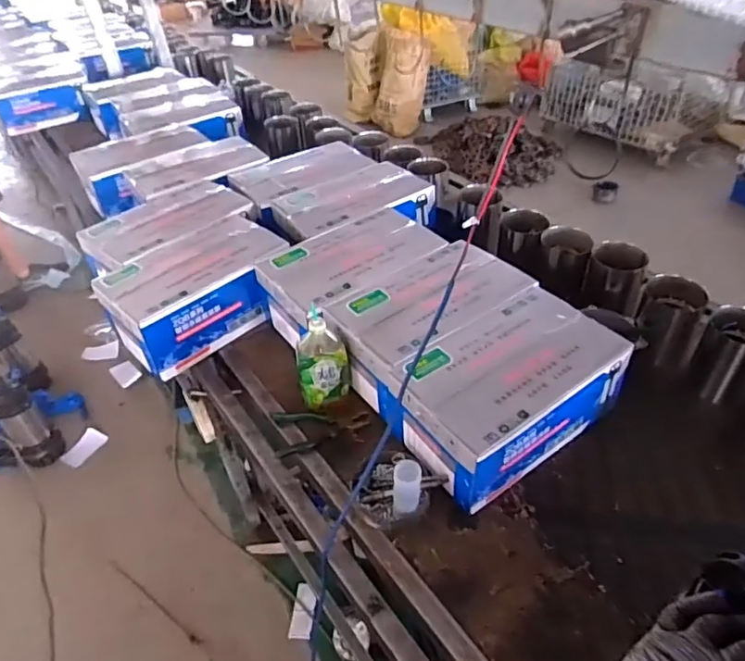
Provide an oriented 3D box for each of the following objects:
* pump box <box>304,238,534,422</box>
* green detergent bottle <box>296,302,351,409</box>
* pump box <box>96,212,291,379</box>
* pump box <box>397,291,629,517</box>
[{"bbox_3d":[0.120,-0.019,1.225,0.415,0.159,0.253,-28,47,-26],"label":"pump box"},{"bbox_3d":[-0.102,0.067,1.120,0.102,0.205,0.072,-14,42,-12],"label":"green detergent bottle"},{"bbox_3d":[-0.424,-0.105,1.360,0.424,0.156,0.252,-30,48,-27],"label":"pump box"},{"bbox_3d":[0.260,0.117,1.066,0.409,0.170,0.248,-26,46,-23],"label":"pump box"}]

